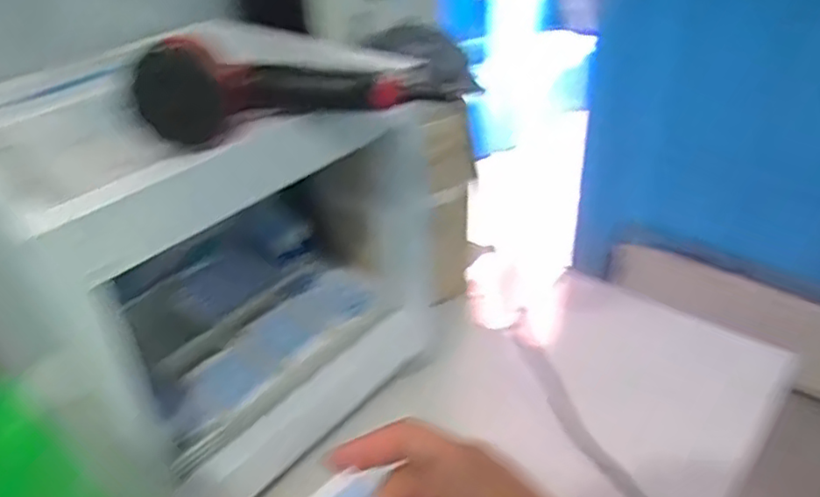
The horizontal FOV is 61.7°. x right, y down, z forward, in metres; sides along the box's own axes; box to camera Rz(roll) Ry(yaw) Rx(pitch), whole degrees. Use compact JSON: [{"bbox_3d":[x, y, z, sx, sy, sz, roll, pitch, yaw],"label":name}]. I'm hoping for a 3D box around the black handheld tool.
[{"bbox_3d":[-0.085,-0.122,0.497,0.222,0.062,0.058,-10,34,-10],"label":"black handheld tool"}]

